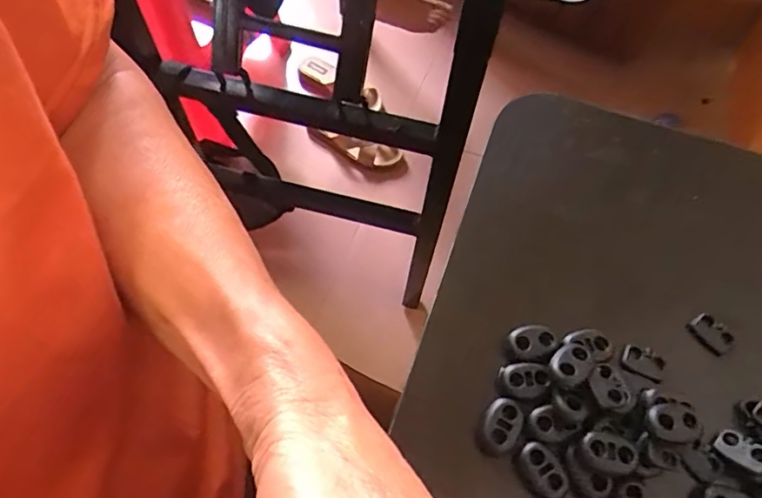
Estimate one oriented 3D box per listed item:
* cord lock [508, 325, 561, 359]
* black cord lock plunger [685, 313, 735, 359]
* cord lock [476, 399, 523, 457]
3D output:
[{"bbox_3d":[0.063,0.038,0.225,0.019,0.004,0.013,2,62,-2],"label":"cord lock"},{"bbox_3d":[0.142,0.037,0.236,0.012,0.006,0.018,-28,67,-17],"label":"black cord lock plunger"},{"bbox_3d":[0.046,0.069,0.213,0.014,0.009,0.021,32,65,13],"label":"cord lock"}]

